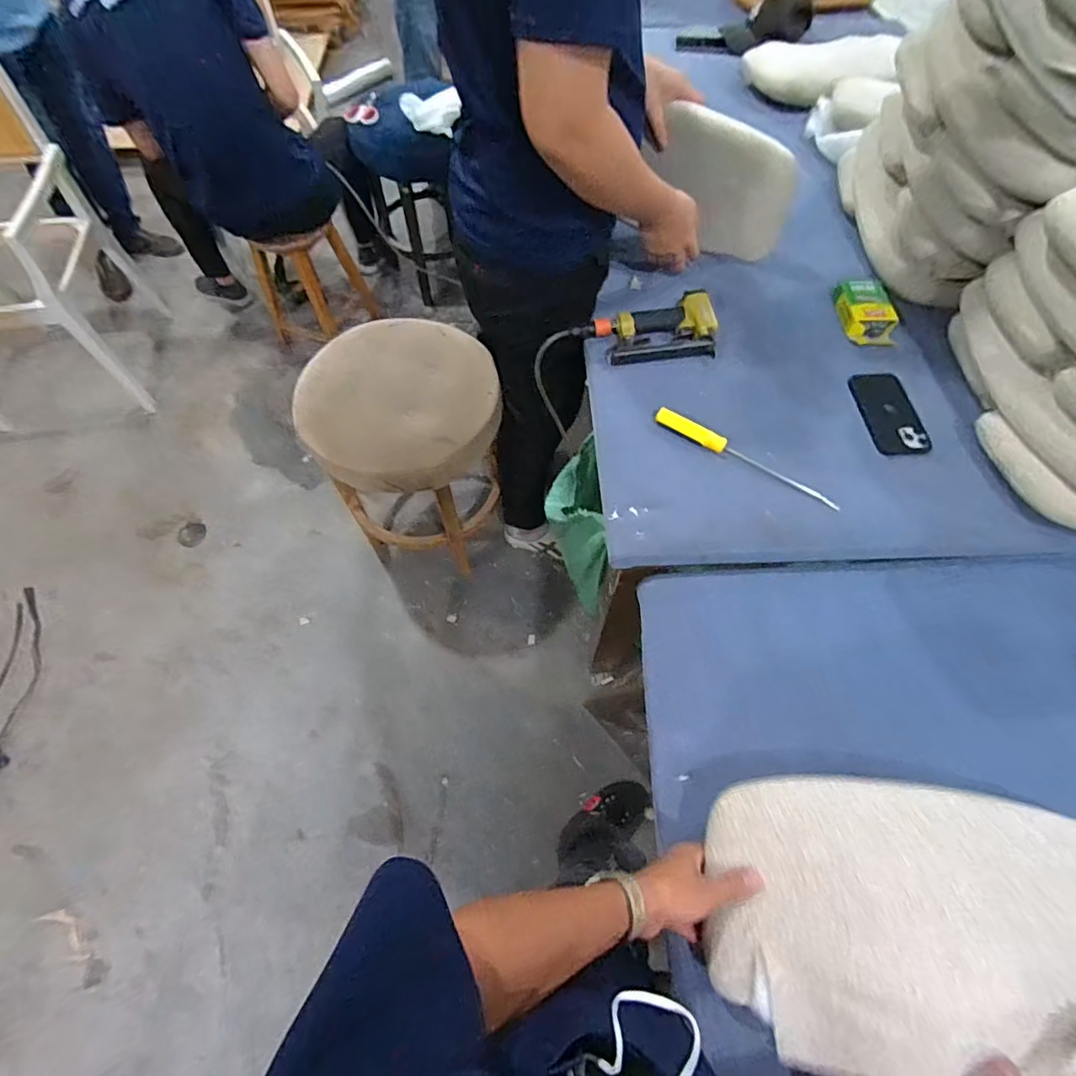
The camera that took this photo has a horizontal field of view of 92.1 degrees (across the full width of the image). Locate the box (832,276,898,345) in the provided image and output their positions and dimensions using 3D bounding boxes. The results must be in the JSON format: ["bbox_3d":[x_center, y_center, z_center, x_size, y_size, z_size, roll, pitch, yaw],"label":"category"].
[{"bbox_3d":[0.593,-0.406,0.930,0.080,0.041,0.127,-7,62,-3],"label":"box"}]

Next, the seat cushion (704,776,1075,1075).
[{"bbox_3d":[0.385,0.373,0.508,0.416,0.069,0.234,4,64,-1],"label":"seat cushion"}]

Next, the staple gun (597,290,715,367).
[{"bbox_3d":[0.209,-0.366,0.909,0.209,0.065,0.125,-3,62,-1],"label":"staple gun"}]

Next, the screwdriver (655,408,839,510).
[{"bbox_3d":[0.309,-0.120,0.789,0.290,0.035,0.027,30,66,15],"label":"screwdriver"}]

